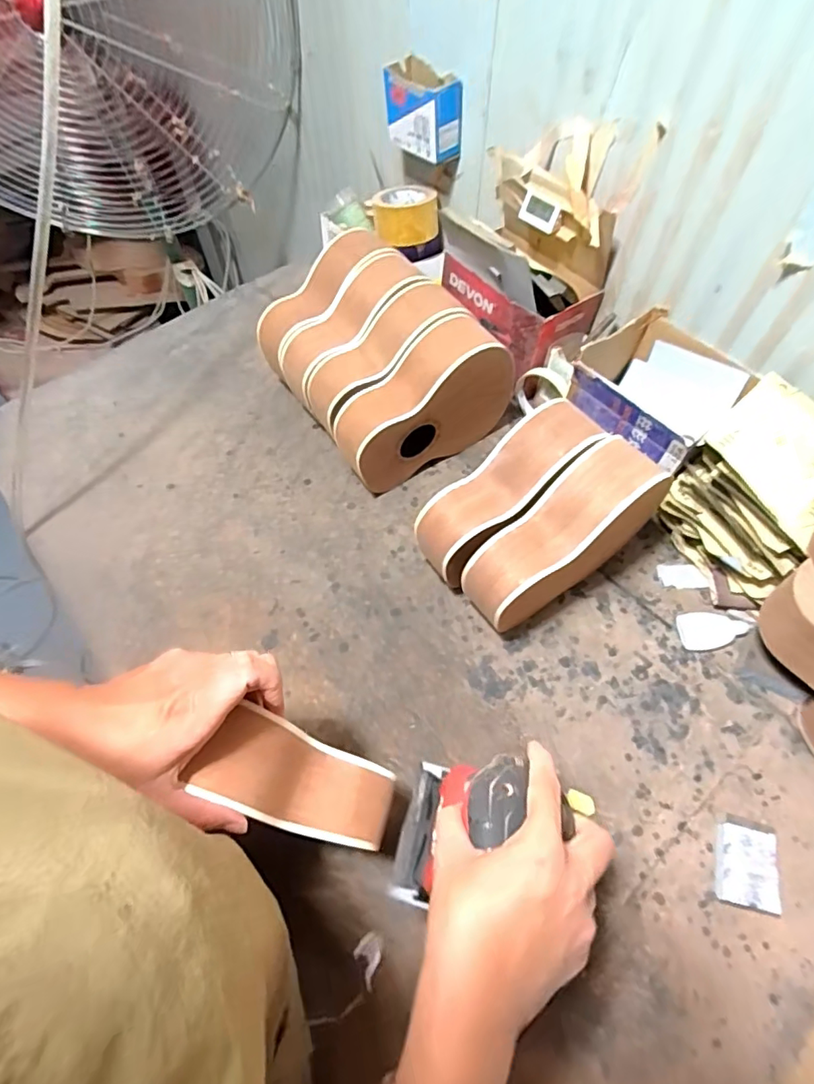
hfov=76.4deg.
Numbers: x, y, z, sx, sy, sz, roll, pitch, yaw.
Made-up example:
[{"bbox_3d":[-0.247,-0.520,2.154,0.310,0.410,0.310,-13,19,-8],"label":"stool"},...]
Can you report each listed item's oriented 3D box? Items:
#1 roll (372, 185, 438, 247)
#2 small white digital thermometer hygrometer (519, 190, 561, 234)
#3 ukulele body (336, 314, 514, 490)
[{"bbox_3d":[-0.003,-0.532,0.839,0.102,0.051,0.122,-4,60,-2],"label":"roll"},{"bbox_3d":[0.174,-0.434,0.680,0.054,0.036,0.015,38,49,21],"label":"small white digital thermometer hygrometer"},{"bbox_3d":[0.020,-0.170,0.663,0.238,0.183,0.073,-27,64,-14],"label":"ukulele body"}]

